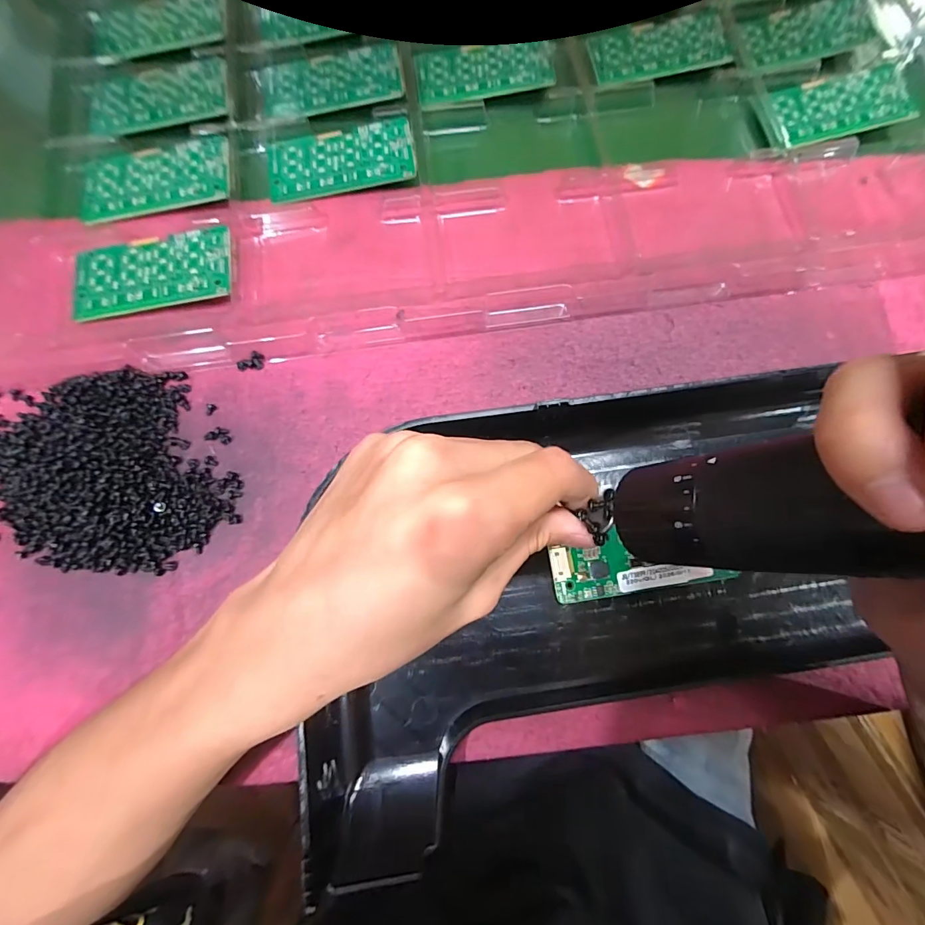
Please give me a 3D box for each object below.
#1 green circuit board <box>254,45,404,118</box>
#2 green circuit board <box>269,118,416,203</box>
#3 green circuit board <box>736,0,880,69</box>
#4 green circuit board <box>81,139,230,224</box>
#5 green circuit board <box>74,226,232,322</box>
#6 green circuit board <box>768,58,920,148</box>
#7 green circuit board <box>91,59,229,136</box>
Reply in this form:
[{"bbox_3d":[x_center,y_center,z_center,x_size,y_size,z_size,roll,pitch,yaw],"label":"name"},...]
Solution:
[{"bbox_3d":[-0.093,-0.264,0.310,0.100,0.010,0.051,-8,78,-4],"label":"green circuit board"},{"bbox_3d":[-0.078,-0.196,0.287,0.093,0.006,0.045,-9,78,-4],"label":"green circuit board"},{"bbox_3d":[0.256,-0.317,0.323,0.093,0.007,0.049,-13,79,-5],"label":"green circuit board"},{"bbox_3d":[-0.193,-0.179,0.278,0.091,0.004,0.046,-9,78,-4],"label":"green circuit board"},{"bbox_3d":[-0.184,-0.113,0.263,0.092,0.008,0.045,-8,78,-4],"label":"green circuit board"},{"bbox_3d":[0.263,-0.249,0.307,0.087,0.010,0.050,-12,78,-5],"label":"green circuit board"},{"bbox_3d":[-0.207,-0.248,0.301,0.094,0.004,0.056,-8,75,2],"label":"green circuit board"}]

